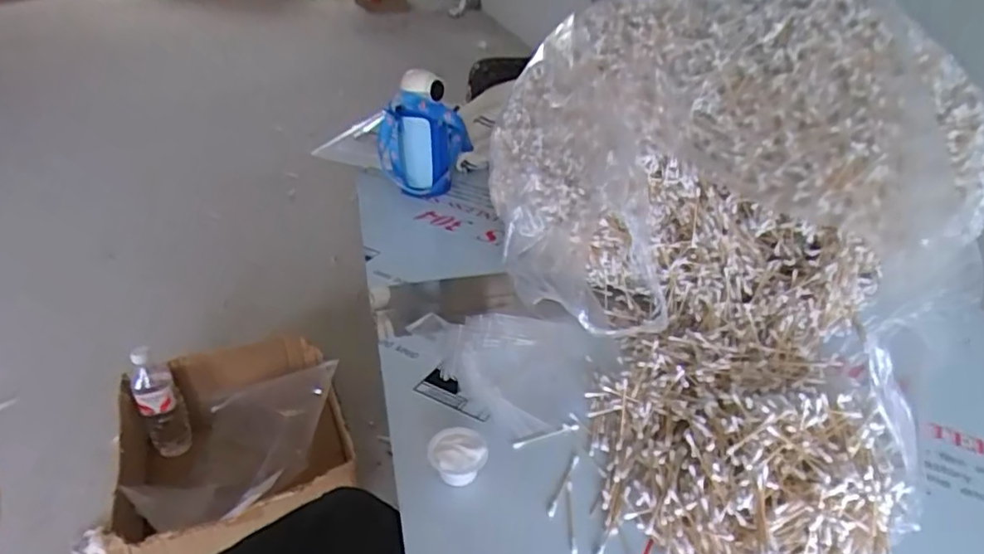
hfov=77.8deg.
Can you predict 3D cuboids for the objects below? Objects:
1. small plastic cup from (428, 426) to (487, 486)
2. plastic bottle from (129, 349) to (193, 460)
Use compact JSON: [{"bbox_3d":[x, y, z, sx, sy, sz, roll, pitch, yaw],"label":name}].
[{"bbox_3d":[-0.032,0.170,0.571,0.053,0.029,0.055,1,32,0],"label":"small plastic cup"},{"bbox_3d":[-0.616,0.229,1.130,0.072,0.215,0.068,-16,36,-25],"label":"plastic bottle"}]

